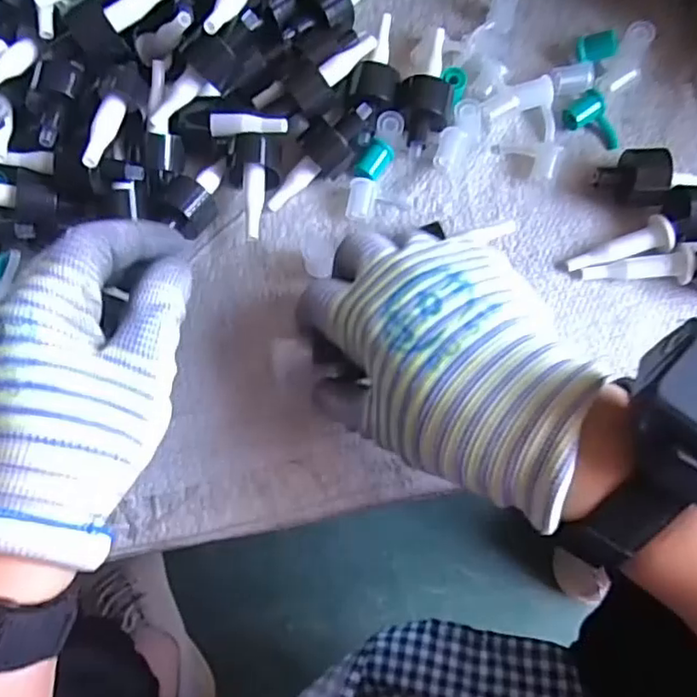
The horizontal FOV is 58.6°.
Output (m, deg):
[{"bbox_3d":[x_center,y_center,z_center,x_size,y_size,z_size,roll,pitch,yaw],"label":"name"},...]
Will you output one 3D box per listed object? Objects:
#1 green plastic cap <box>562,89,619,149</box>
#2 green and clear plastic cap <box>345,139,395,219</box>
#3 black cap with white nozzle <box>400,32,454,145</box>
[{"bbox_3d":[0.145,-0.133,0.364,0.026,0.011,0.034,-34,82,-6],"label":"green plastic cap"},{"bbox_3d":[0.011,-0.096,0.357,0.017,0.012,0.046,21,81,3],"label":"green and clear plastic cap"},{"bbox_3d":[0.045,-0.149,0.360,0.029,0.021,0.063,3,80,1],"label":"black cap with white nozzle"}]

